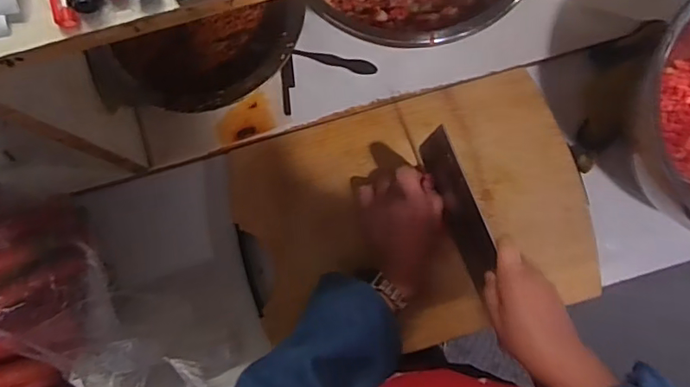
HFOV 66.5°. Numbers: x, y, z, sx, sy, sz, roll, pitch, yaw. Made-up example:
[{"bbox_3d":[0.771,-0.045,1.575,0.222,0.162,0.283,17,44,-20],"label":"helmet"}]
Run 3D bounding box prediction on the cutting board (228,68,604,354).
[{"bbox_3d":[0.079,0.032,0.602,0.386,0.029,0.276,-16,84,-2],"label":"cutting board"}]

